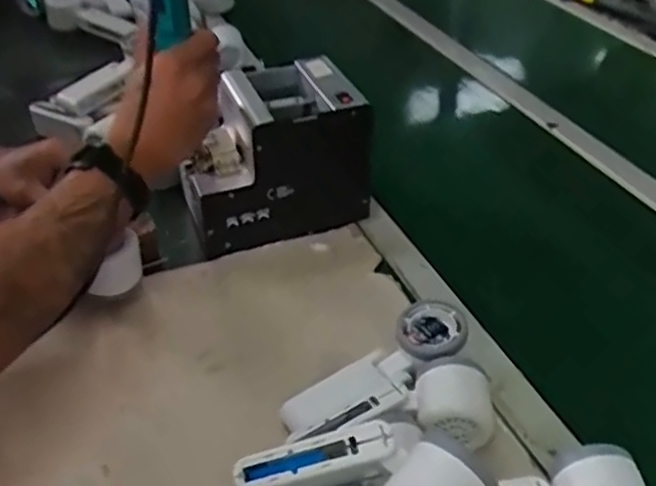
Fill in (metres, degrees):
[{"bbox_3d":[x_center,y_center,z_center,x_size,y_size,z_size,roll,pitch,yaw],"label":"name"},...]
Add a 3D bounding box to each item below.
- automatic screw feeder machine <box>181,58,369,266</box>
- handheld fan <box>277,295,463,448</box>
[{"bbox_3d":[-0.067,-0.097,0.750,0.186,0.161,0.145,-13,40,-19],"label":"automatic screw feeder machine"},{"bbox_3d":[0.044,0.109,0.562,0.170,0.051,0.065,-22,44,-29],"label":"handheld fan"}]

